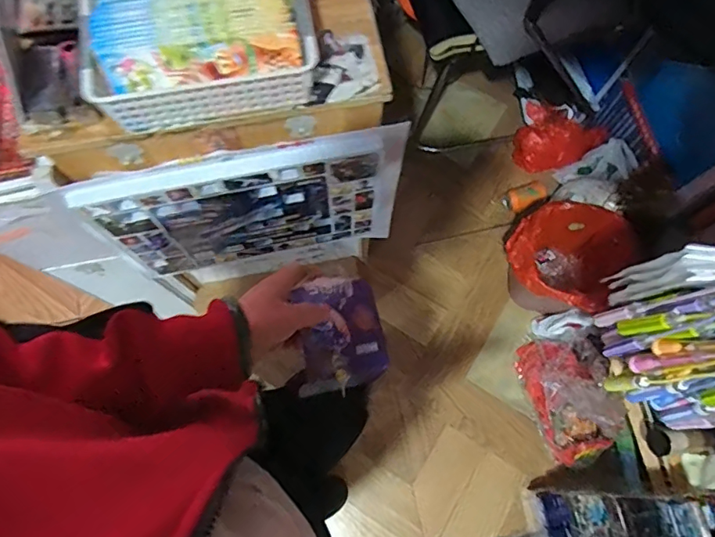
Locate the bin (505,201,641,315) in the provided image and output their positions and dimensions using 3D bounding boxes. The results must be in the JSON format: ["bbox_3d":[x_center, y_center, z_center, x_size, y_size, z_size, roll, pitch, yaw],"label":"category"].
[{"bbox_3d":[0.516,-0.015,1.255,0.287,0.257,0.258,-41,77,-11],"label":"bin"}]

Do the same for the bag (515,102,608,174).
[{"bbox_3d":[0.583,-0.369,1.438,0.234,0.108,0.172,18,74,6],"label":"bag"}]

